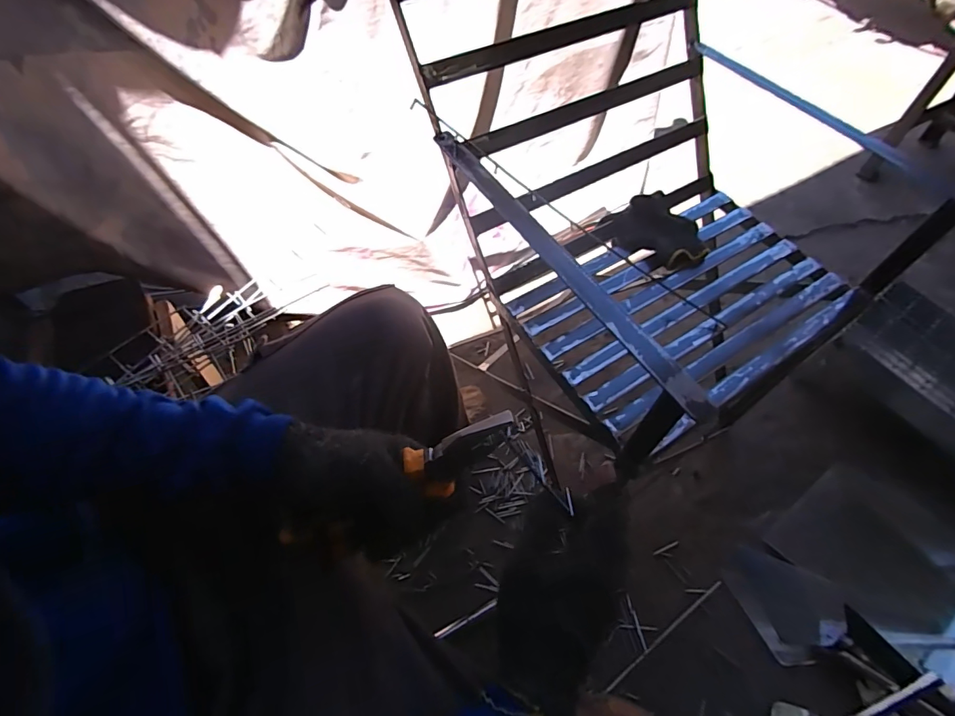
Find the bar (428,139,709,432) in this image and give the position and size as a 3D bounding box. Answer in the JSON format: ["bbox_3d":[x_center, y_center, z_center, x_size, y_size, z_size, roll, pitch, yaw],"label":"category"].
[{"bbox_3d":[0.069,-0.100,0.432,0.025,0.012,0.392,-34,62,-2],"label":"bar"}]

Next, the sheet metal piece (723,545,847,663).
[{"bbox_3d":[0.523,0.407,0.790,0.139,0.016,0.173,-30,56,6],"label":"sheet metal piece"}]

